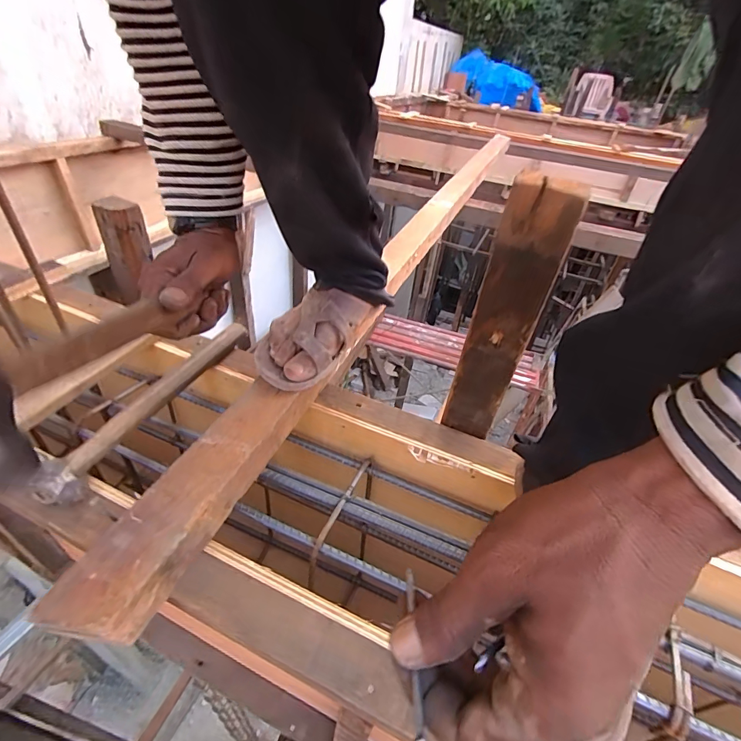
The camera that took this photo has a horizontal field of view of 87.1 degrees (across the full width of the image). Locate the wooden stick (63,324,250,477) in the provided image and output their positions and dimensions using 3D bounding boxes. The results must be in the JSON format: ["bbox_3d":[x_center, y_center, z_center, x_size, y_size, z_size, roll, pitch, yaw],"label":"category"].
[{"bbox_3d":[-0.264,0.019,0.506,0.029,0.028,0.284,19,41,14],"label":"wooden stick"}]

